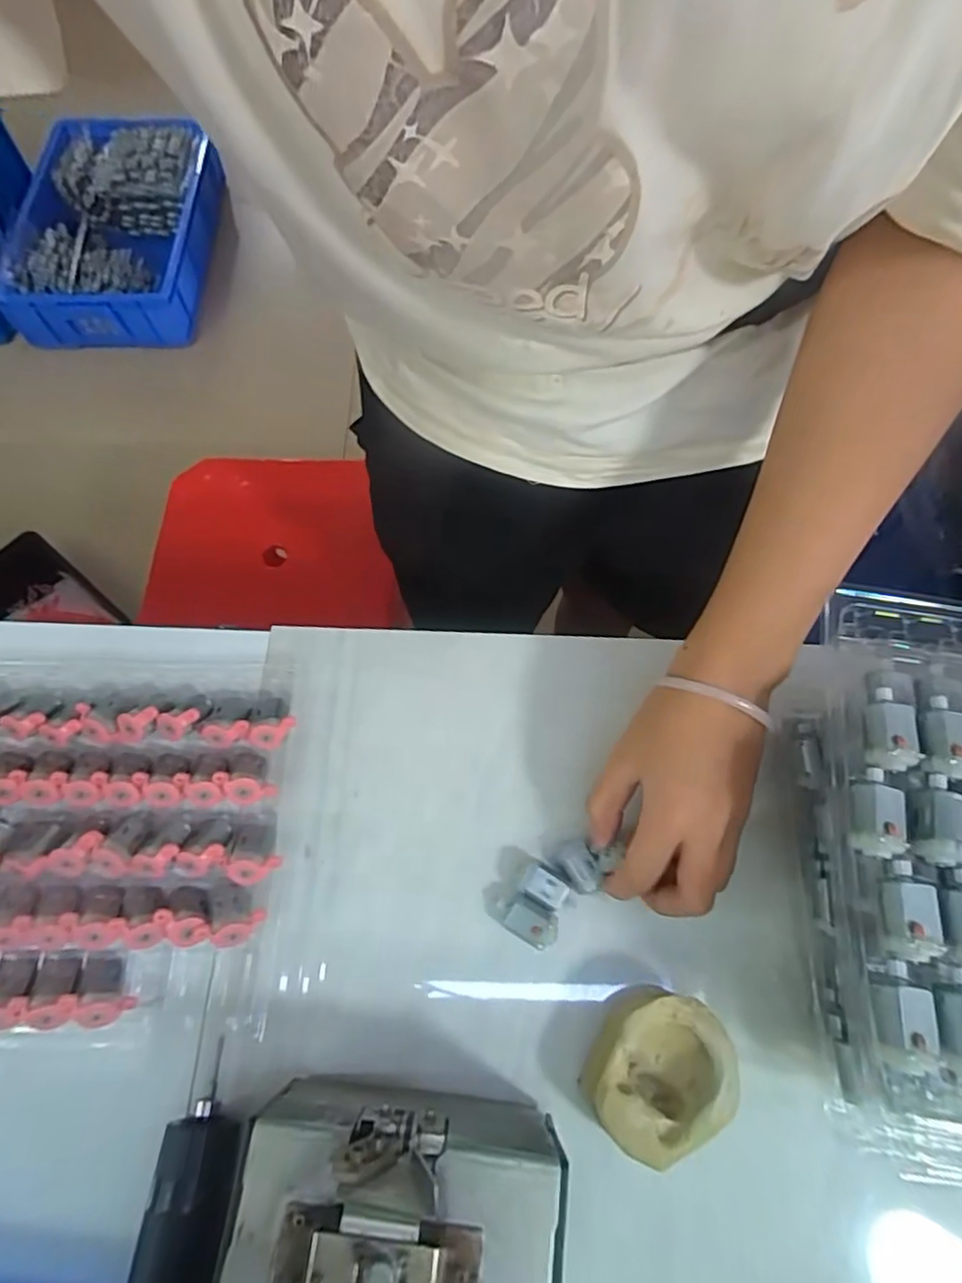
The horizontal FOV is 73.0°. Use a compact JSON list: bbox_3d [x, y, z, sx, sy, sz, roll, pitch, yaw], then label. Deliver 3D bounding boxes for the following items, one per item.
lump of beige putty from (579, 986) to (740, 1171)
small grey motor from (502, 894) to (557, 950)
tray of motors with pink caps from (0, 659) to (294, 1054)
[{"bbox_3d":[0.085,0.209,0.317,0.062,0.037,0.070,30,70,11],"label":"lump of beige putty"},{"bbox_3d":[0.027,0.151,0.350,0.027,0.016,0.020,31,70,11],"label":"small grey motor"},{"bbox_3d":[-0.238,0.103,0.357,0.249,0.031,0.207,0,67,-1],"label":"tray of motors with pink caps"}]

